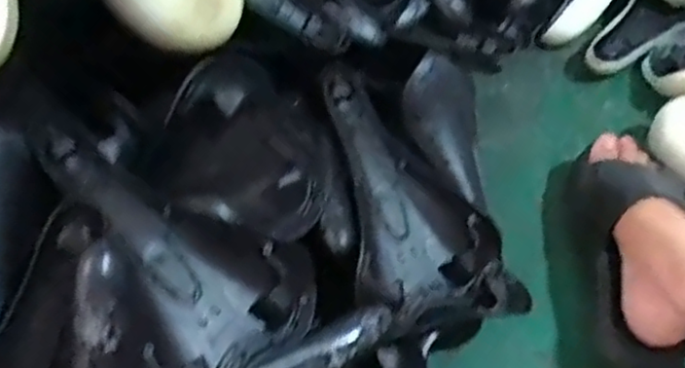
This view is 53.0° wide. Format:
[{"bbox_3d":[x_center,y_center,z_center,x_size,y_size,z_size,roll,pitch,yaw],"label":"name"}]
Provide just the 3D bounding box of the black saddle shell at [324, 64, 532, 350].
[{"bbox_3d":[0.048,0.017,0.628,0.139,0.053,0.269,-25,77,-15],"label":"black saddle shell"}]

